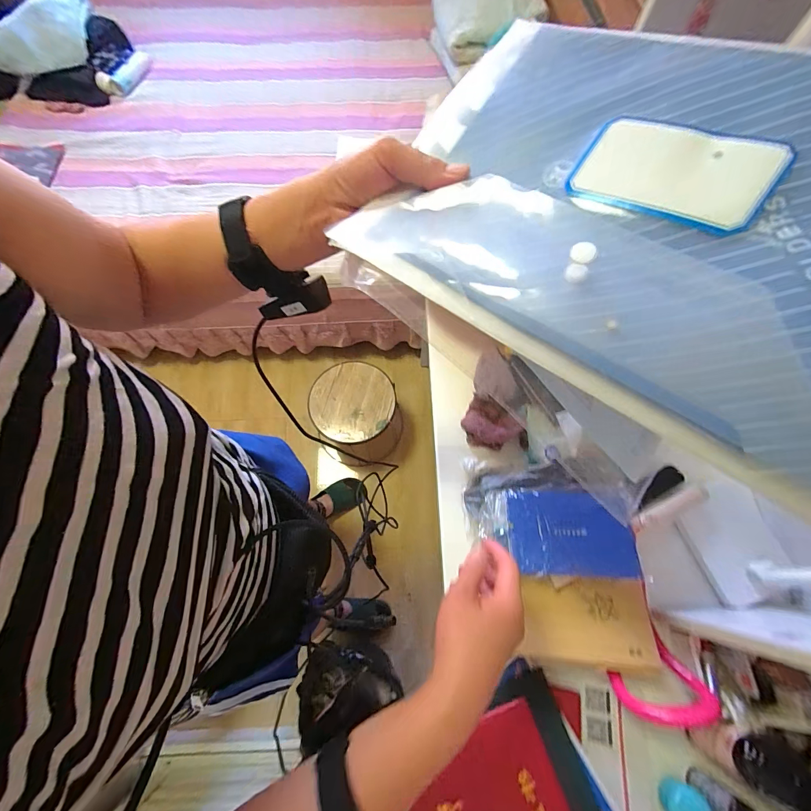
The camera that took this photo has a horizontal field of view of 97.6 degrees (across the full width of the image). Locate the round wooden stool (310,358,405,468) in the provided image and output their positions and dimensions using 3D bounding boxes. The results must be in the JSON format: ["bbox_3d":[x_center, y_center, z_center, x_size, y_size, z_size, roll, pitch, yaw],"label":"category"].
[{"bbox_3d":[-0.165,0.039,1.281,0.286,0.295,0.275,0,69,0],"label":"round wooden stool"}]

